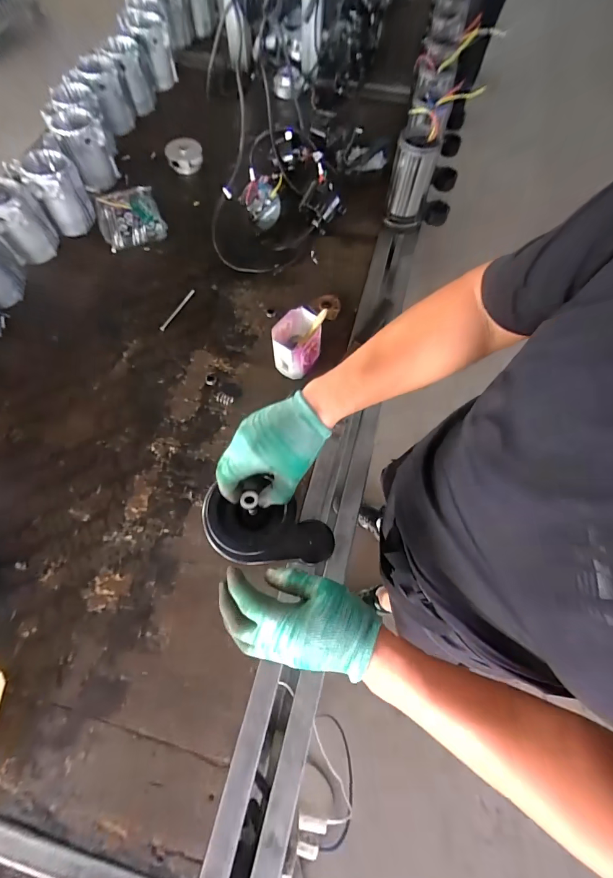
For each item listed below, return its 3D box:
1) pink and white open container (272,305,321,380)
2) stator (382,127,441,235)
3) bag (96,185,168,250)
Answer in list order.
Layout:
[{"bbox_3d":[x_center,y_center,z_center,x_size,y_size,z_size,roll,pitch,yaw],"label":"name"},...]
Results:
[{"bbox_3d":[-0.019,-0.182,0.723,0.089,0.119,0.100,4,67,-1],"label":"pink and white open container"},{"bbox_3d":[0.244,-0.600,0.864,0.098,0.195,0.111,12,67,4],"label":"stator"},{"bbox_3d":[-0.442,-0.559,0.906,0.147,0.049,0.179,-23,70,-12],"label":"bag"}]

